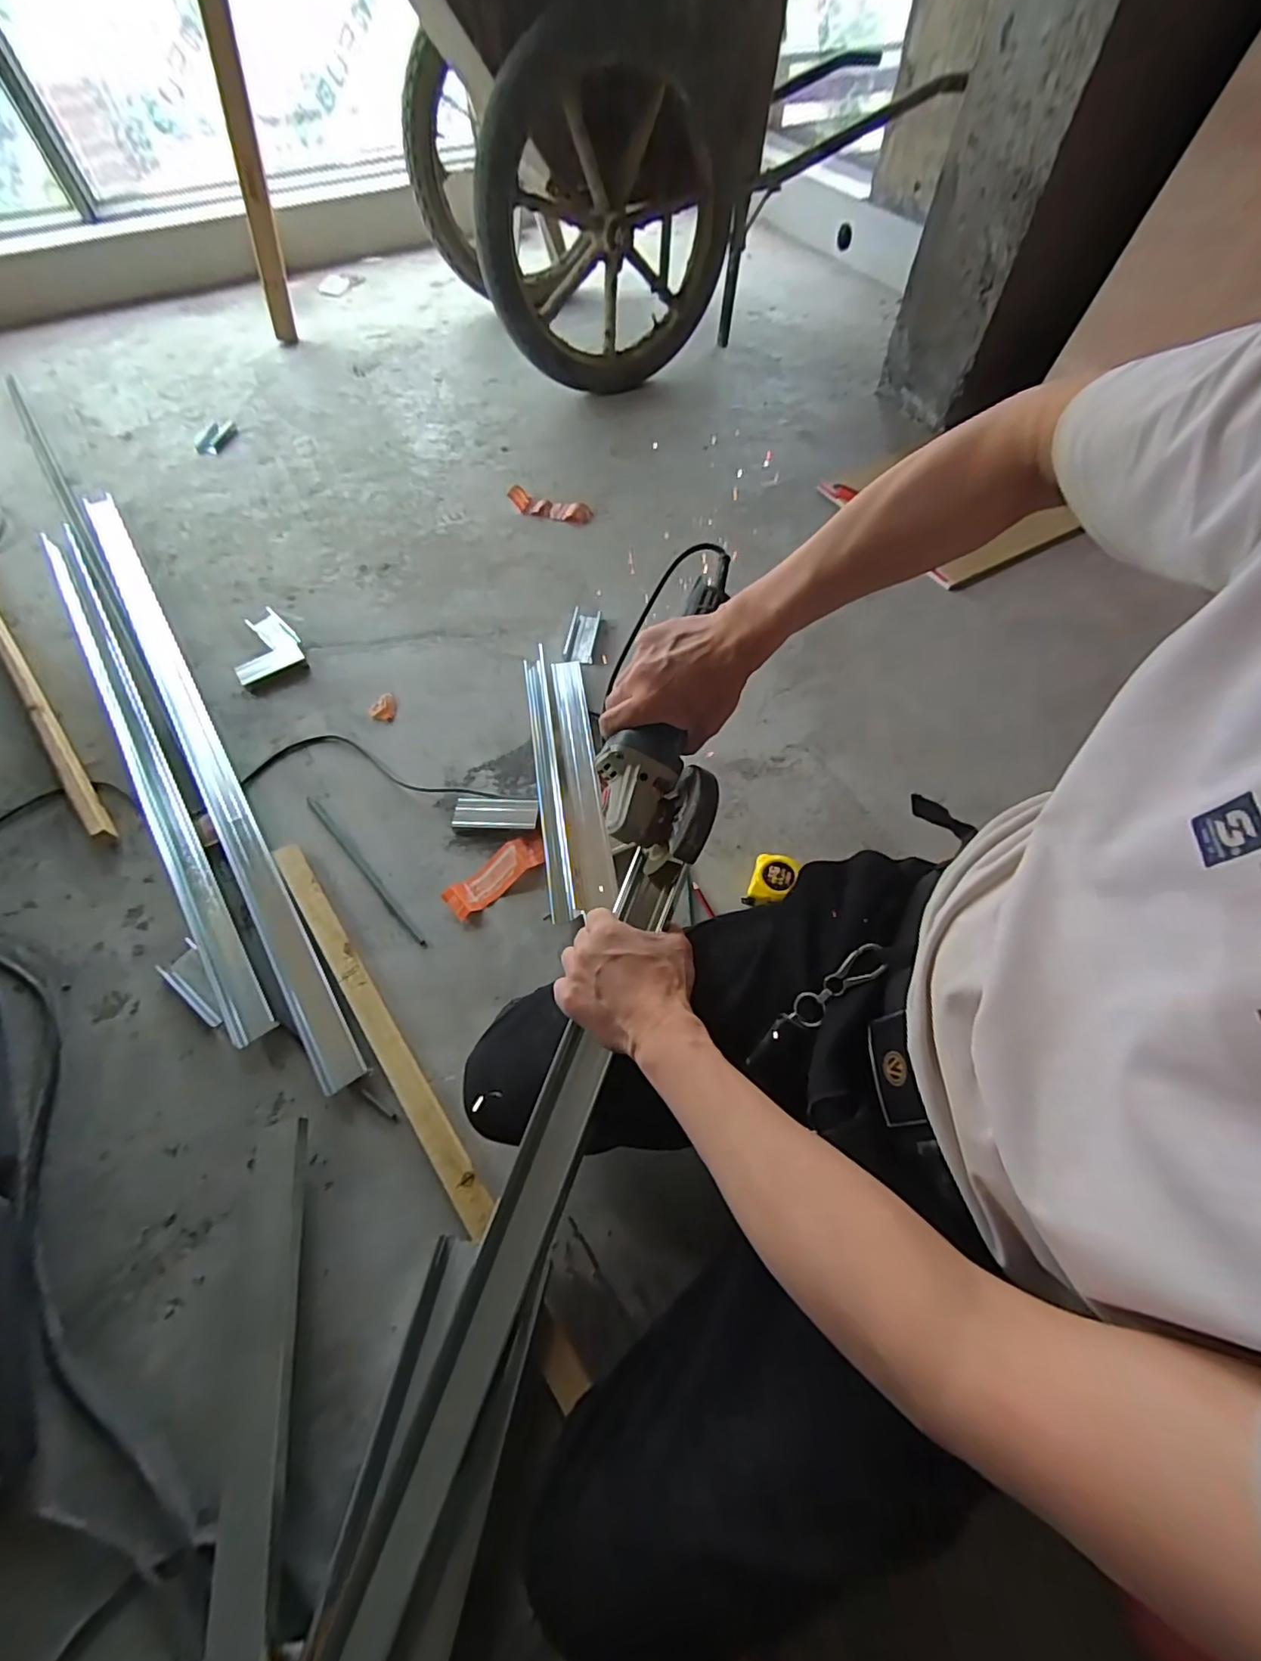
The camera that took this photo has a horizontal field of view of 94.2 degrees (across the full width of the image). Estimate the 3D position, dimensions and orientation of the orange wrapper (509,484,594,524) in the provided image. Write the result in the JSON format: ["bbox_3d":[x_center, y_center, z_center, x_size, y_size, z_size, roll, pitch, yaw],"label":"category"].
[{"bbox_3d":[-0.166,-0.683,1.236,0.180,0.034,0.049,17,62,8],"label":"orange wrapper"}]

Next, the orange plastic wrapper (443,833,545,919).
[{"bbox_3d":[-0.185,0.061,0.819,0.152,0.022,0.054,-35,68,-18],"label":"orange plastic wrapper"}]

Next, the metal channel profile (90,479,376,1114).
[{"bbox_3d":[-0.706,-0.183,0.941,0.052,0.030,1.334,-31,66,-17],"label":"metal channel profile"}]

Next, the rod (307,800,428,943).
[{"bbox_3d":[-0.380,0.055,0.827,0.011,0.015,0.316,-40,69,-20],"label":"rod"}]

